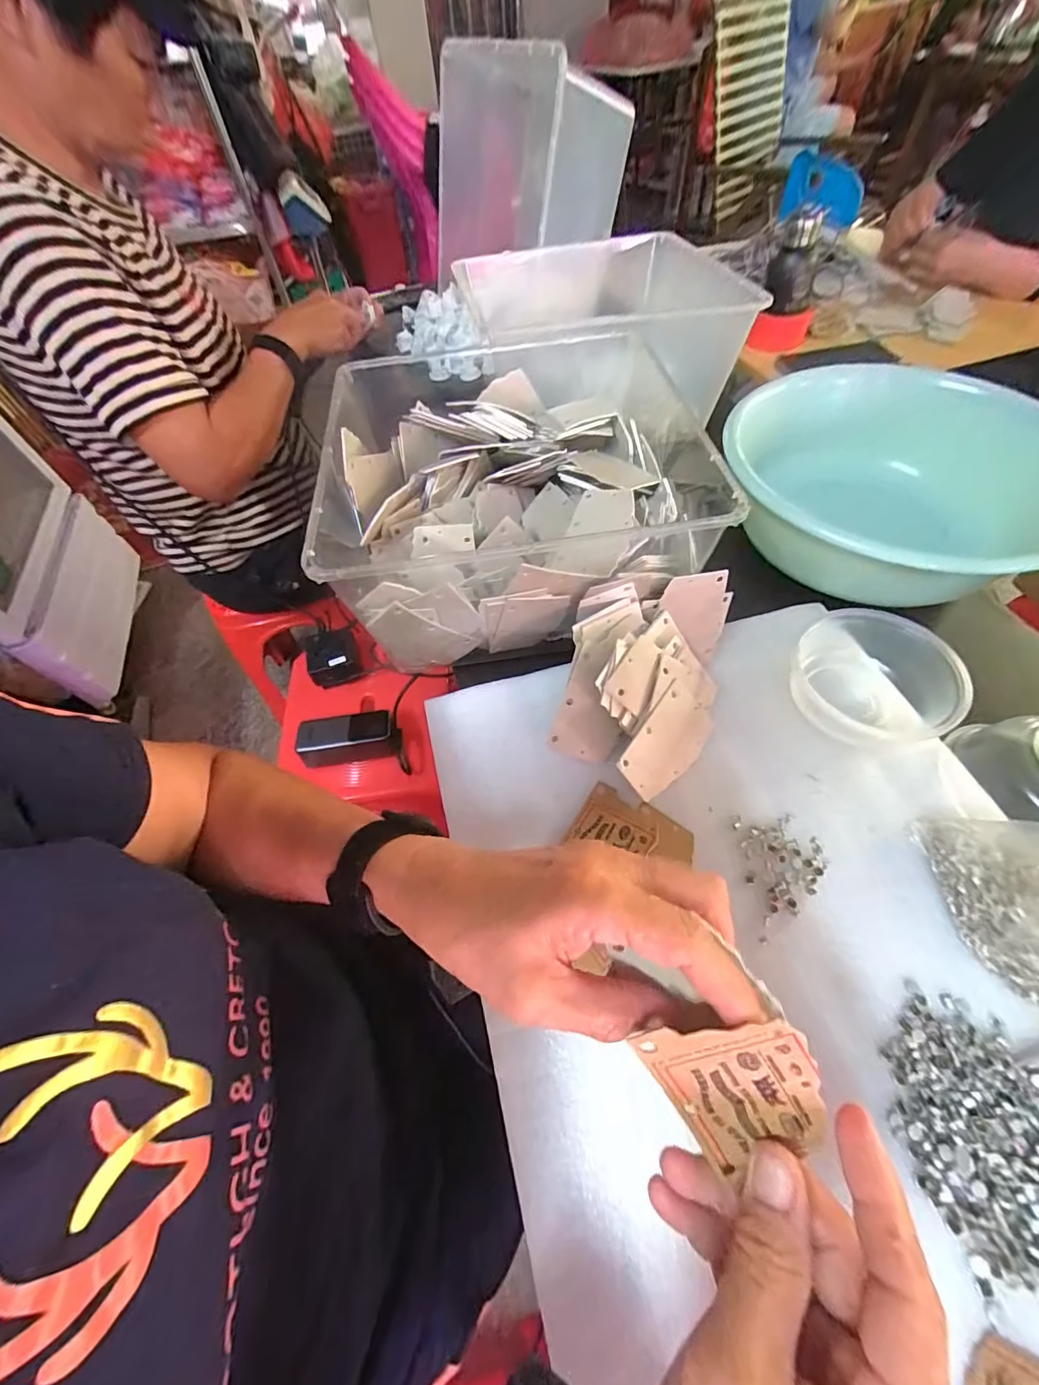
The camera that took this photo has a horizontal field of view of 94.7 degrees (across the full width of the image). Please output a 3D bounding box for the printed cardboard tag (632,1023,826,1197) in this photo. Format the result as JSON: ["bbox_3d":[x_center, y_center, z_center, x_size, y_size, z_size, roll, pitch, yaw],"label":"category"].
[{"bbox_3d":[0.082,0.147,0.176,0.054,0.073,0.004,-27,13,14],"label":"printed cardboard tag"}]

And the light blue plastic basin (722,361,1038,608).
[{"bbox_3d":[0.341,-0.190,0.455,0.264,0.104,0.240,-2,57,3],"label":"light blue plastic basin"}]

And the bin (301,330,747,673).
[{"bbox_3d":[0.006,-0.171,0.441,0.326,0.130,0.278,-10,57,-2],"label":"bin"}]

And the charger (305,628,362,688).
[{"bbox_3d":[-0.300,-0.060,0.769,0.082,0.054,0.081,-17,58,-7],"label":"charger"}]

